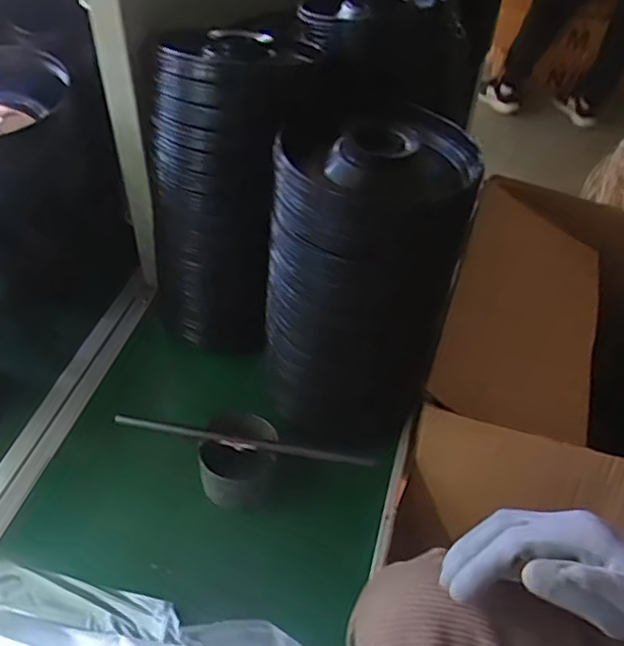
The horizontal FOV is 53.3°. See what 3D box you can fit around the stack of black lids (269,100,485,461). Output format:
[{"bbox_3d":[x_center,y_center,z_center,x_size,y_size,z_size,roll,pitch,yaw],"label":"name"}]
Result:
[{"bbox_3d":[0.038,-0.042,0.571,0.148,0.263,0.168,8,47,1],"label":"stack of black lids"}]

